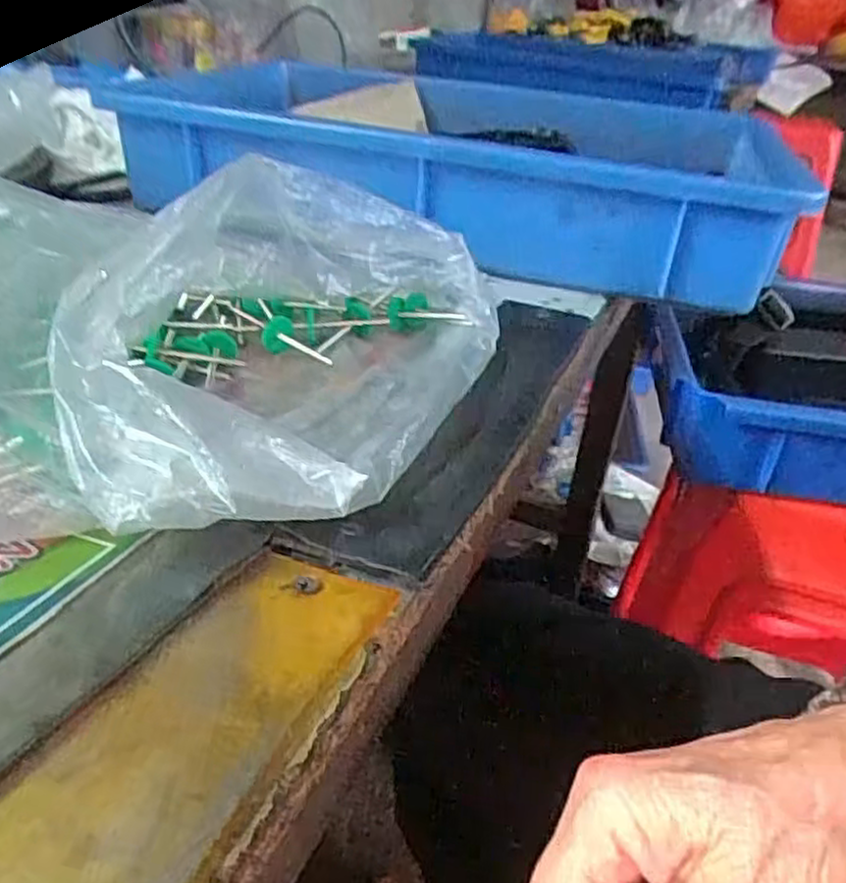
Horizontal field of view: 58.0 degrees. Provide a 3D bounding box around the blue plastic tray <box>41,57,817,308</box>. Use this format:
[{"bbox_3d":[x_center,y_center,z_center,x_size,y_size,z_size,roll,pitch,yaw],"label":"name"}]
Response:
[{"bbox_3d":[0.019,-0.243,0.618,0.495,0.079,0.366,14,33,15],"label":"blue plastic tray"}]

